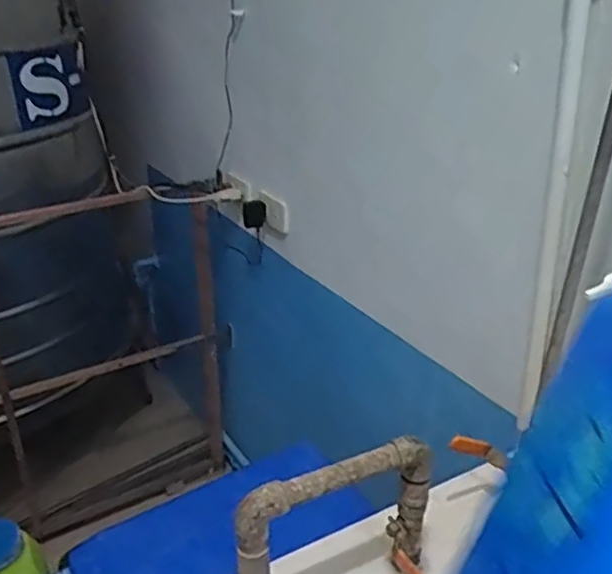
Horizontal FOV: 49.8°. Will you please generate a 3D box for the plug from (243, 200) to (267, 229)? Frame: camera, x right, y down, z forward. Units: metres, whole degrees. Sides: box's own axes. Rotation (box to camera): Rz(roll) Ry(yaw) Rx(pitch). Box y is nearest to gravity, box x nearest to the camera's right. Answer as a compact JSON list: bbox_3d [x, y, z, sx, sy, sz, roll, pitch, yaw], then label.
[{"bbox_3d":[-0.115,-0.163,1.484,0.050,0.064,0.035,-4,25,-5],"label":"plug"}]

